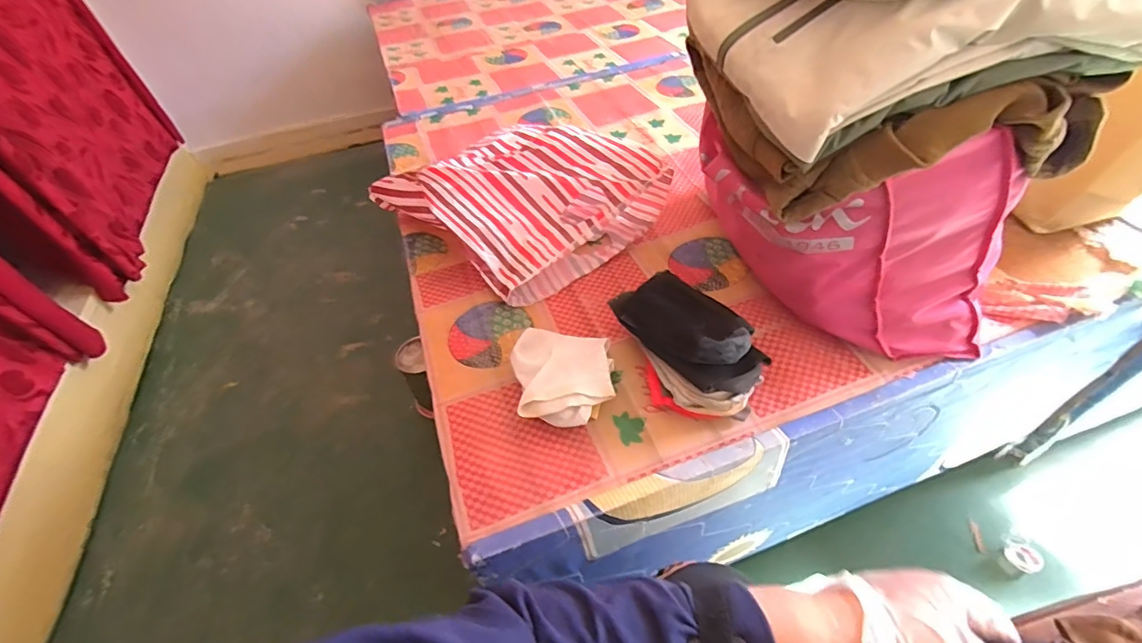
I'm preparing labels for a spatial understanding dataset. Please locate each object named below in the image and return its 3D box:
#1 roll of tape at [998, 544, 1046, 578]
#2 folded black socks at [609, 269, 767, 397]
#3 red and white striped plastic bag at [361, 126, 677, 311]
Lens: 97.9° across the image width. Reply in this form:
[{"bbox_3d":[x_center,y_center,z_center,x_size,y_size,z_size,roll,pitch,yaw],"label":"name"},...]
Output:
[{"bbox_3d":[0.780,0.415,0.869,0.058,0.035,0.050,-9,47,-1],"label":"roll of tape"},{"bbox_3d":[0.126,0.002,0.539,0.091,0.054,0.175,-28,51,-18],"label":"folded black socks"},{"bbox_3d":[-0.086,-0.205,0.769,0.301,0.106,0.359,-36,53,-23],"label":"red and white striped plastic bag"}]

